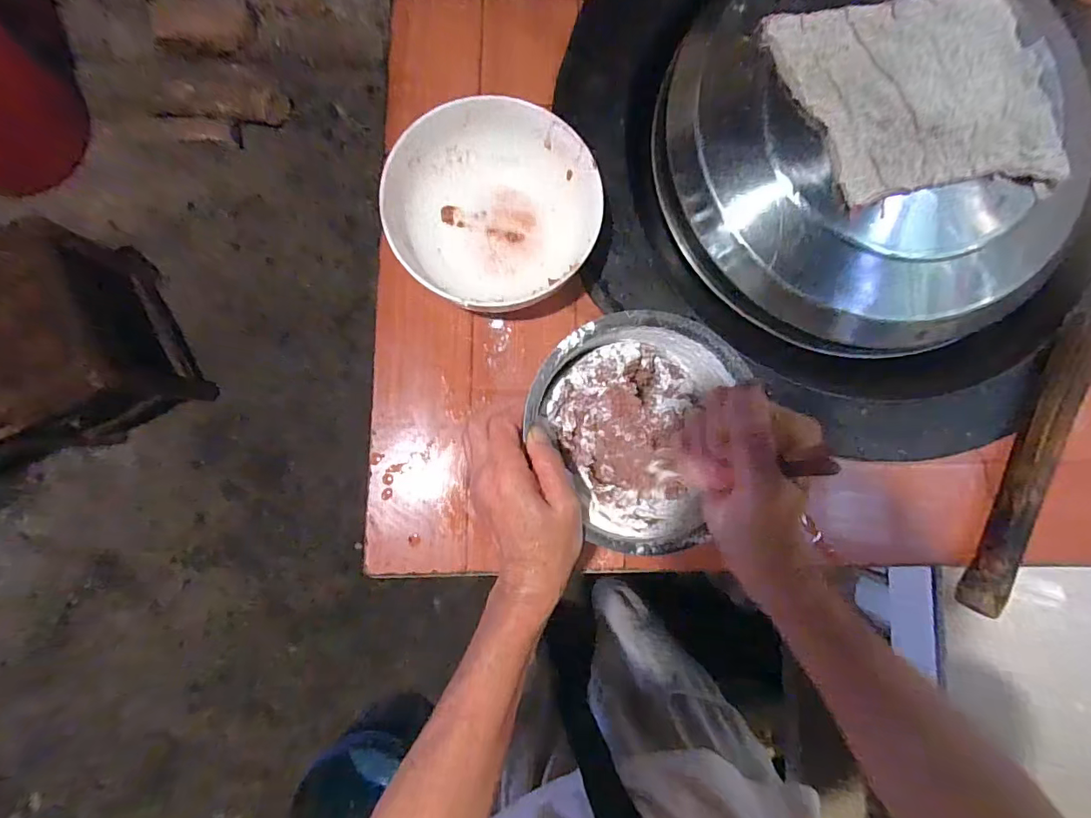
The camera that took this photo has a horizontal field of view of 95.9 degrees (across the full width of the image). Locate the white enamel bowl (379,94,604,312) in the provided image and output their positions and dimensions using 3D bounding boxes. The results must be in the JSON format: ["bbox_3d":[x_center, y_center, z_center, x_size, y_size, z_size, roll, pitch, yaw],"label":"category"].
[{"bbox_3d":[-0.051,-0.185,0.454,0.179,0.077,0.176,0,85,-2],"label":"white enamel bowl"}]

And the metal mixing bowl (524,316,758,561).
[{"bbox_3d":[0.058,0.014,0.387,0.148,0.079,0.166,20,82,-6],"label":"metal mixing bowl"}]

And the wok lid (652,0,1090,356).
[{"bbox_3d":[0.323,-0.244,0.485,0.370,0.131,0.361,0,85,-2],"label":"wok lid"}]

